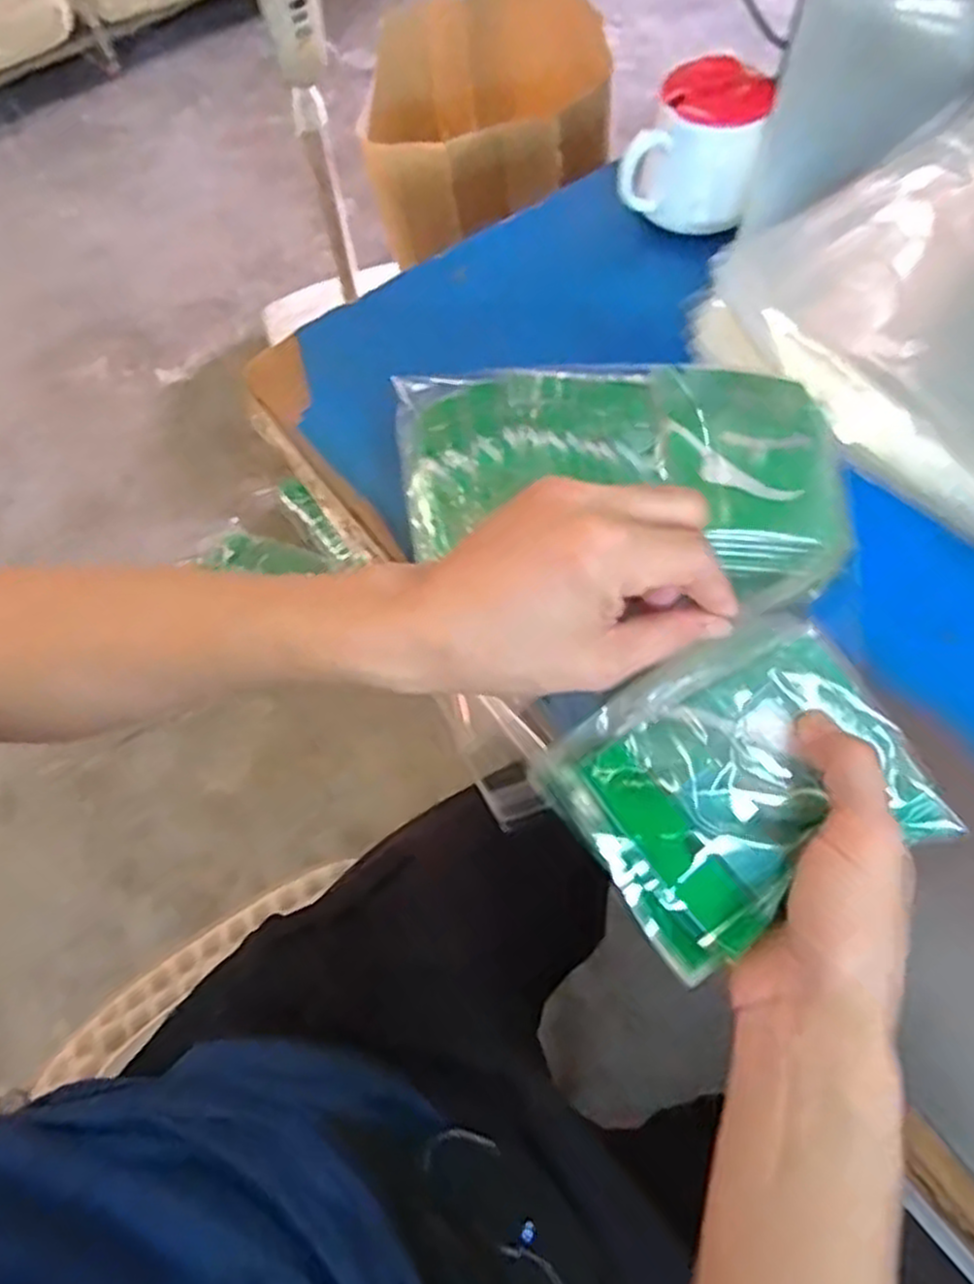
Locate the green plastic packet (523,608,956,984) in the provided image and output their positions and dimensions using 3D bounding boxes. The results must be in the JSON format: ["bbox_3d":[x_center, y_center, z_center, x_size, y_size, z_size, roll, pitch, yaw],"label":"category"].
[{"bbox_3d":[0.108,0.059,0.328,0.143,0.033,0.111,-28,68,-9],"label":"green plastic packet"}]

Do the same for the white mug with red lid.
[{"bbox_3d":[0.157,-0.378,0.585,0.098,0.090,0.074,10,64,9],"label":"white mug with red lid"}]

